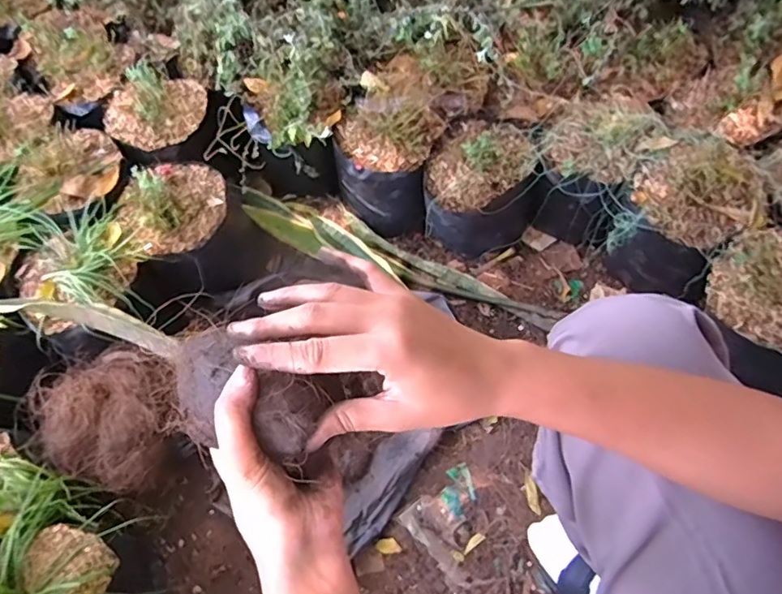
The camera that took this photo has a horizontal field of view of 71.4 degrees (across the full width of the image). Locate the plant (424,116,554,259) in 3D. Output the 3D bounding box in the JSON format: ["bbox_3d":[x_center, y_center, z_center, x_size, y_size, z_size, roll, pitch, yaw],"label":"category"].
[{"bbox_3d":[0.120,-0.162,0.788,0.152,0.182,0.142,-1,65,2],"label":"plant"}]

